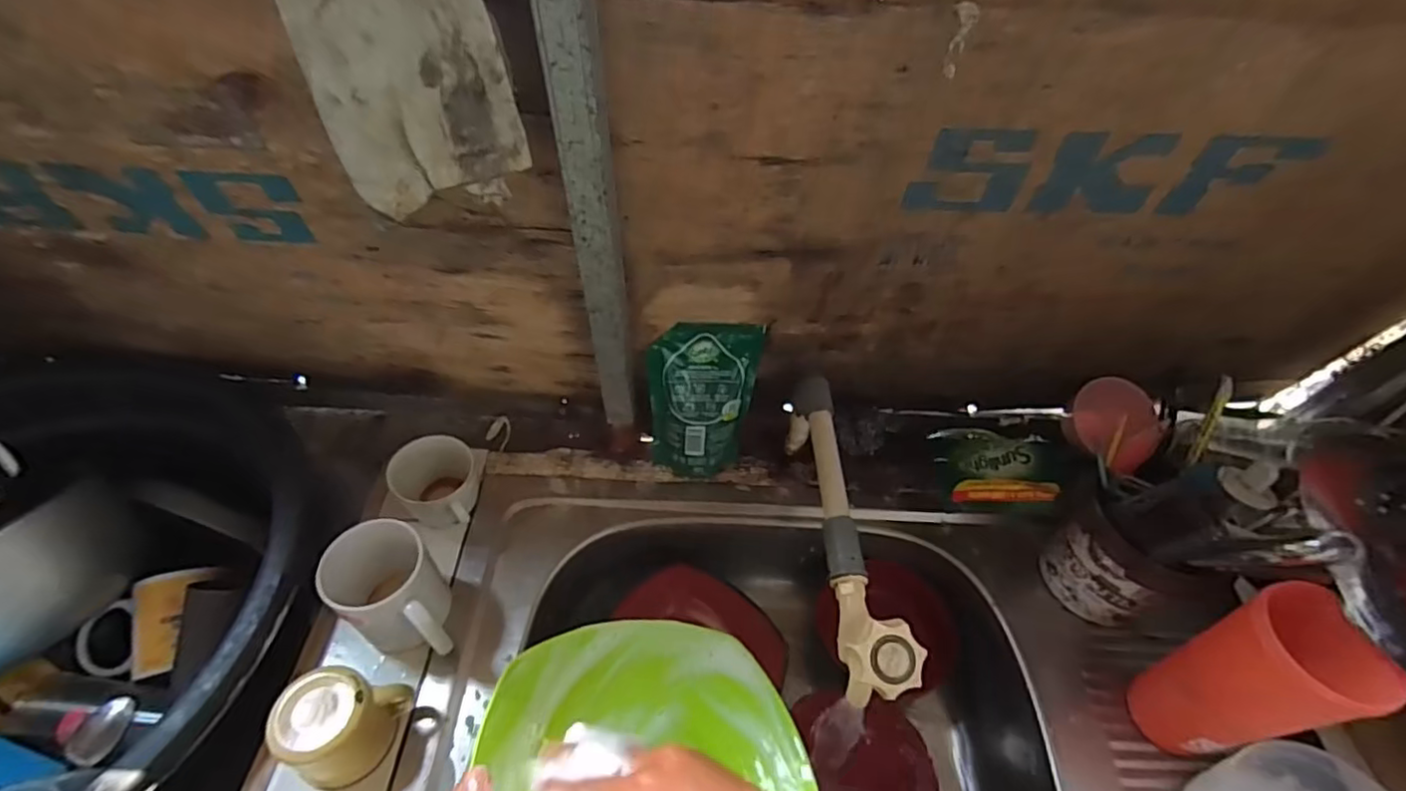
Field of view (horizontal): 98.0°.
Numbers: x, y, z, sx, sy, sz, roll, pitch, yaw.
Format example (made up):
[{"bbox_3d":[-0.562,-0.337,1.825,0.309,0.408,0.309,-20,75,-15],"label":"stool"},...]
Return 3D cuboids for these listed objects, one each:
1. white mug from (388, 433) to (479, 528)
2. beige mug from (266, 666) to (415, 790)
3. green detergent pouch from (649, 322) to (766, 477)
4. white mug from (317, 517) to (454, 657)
[{"bbox_3d":[-0.265,0.098,0.620,0.077,0.081,0.087,-25,56,-24],"label":"white mug"},{"bbox_3d":[-0.285,0.255,0.478,0.066,0.077,0.077,18,50,10],"label":"beige mug"},{"bbox_3d":[-0.002,0.002,0.656,0.111,0.182,0.053,2,25,-6],"label":"green detergent pouch"},{"bbox_3d":[-0.266,0.175,0.533,0.080,0.104,0.116,-34,60,-30],"label":"white mug"}]

